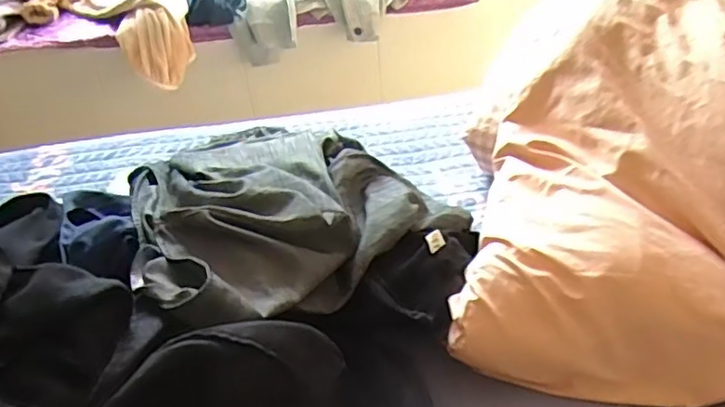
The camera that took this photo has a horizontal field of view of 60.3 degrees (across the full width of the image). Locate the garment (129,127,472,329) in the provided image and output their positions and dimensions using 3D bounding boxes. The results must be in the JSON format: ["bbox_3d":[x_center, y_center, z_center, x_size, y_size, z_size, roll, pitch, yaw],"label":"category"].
[{"bbox_3d":[-0.094,-0.011,0.750,0.371,0.114,0.348,-3,39,3],"label":"garment"}]

